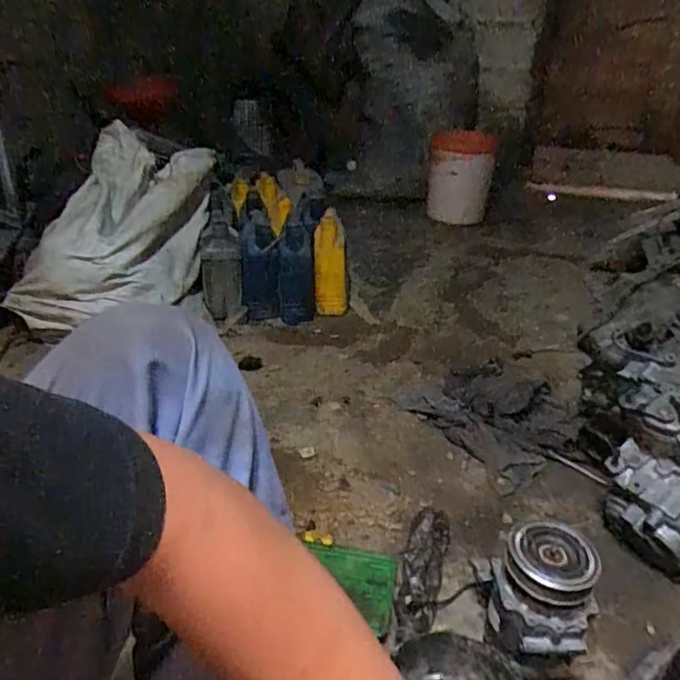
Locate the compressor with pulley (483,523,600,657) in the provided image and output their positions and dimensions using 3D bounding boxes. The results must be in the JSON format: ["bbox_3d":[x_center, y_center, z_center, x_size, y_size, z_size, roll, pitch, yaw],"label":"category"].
[{"bbox_3d":[0.263,0.362,0.765,0.127,0.187,0.112,5,29,6],"label":"compressor with pulley"}]

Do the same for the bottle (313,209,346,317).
[{"bbox_3d":[-0.027,-0.206,1.710,0.103,0.329,0.121,0,28,-3],"label":"bottle"}]

